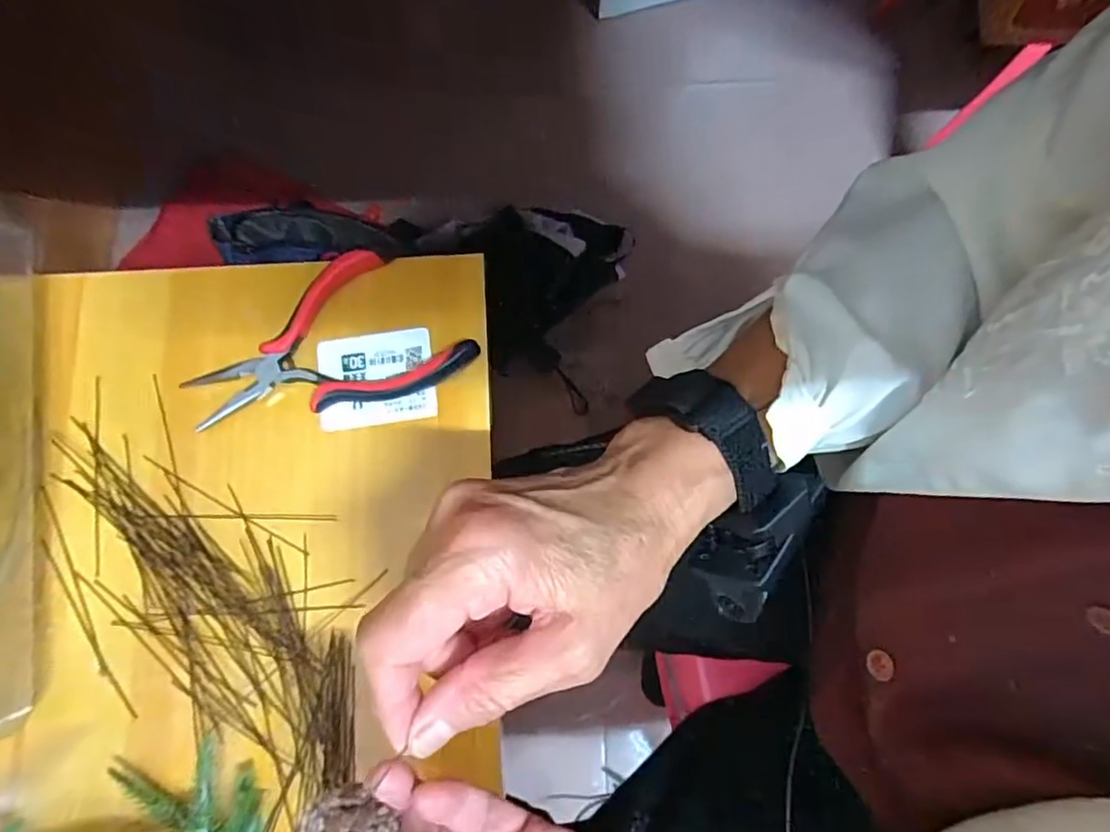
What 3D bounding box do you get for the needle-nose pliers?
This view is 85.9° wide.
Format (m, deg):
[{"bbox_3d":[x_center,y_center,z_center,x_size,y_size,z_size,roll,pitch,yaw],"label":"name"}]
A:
[{"bbox_3d":[-0.119,-0.037,0.309,0.142,0.016,0.079,-19,77,-5],"label":"needle-nose pliers"}]

